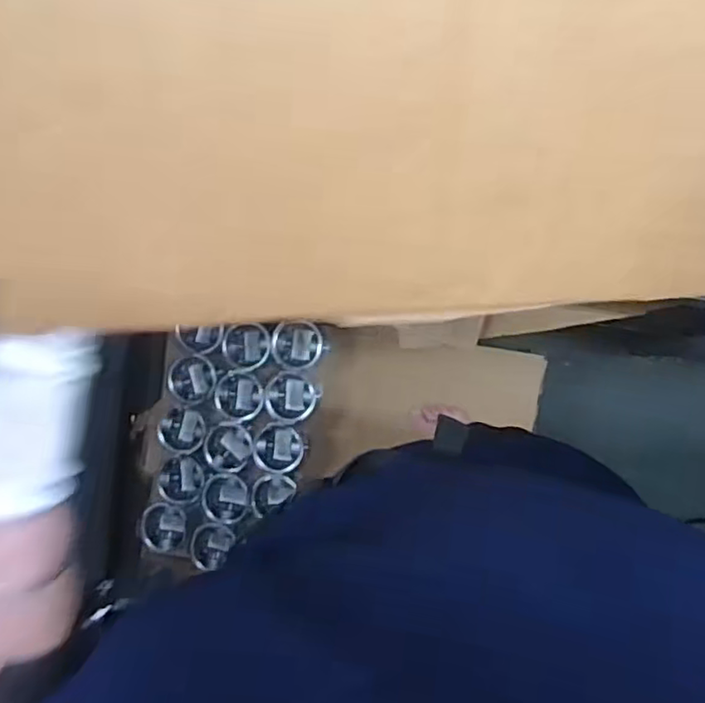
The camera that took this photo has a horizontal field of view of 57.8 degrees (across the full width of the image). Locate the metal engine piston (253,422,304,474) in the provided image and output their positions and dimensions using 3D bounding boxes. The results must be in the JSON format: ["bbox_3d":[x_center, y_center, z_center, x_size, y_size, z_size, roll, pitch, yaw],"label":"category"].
[{"bbox_3d":[-0.153,0.202,1.342,0.099,0.073,0.102,0,90,8],"label":"metal engine piston"}]

